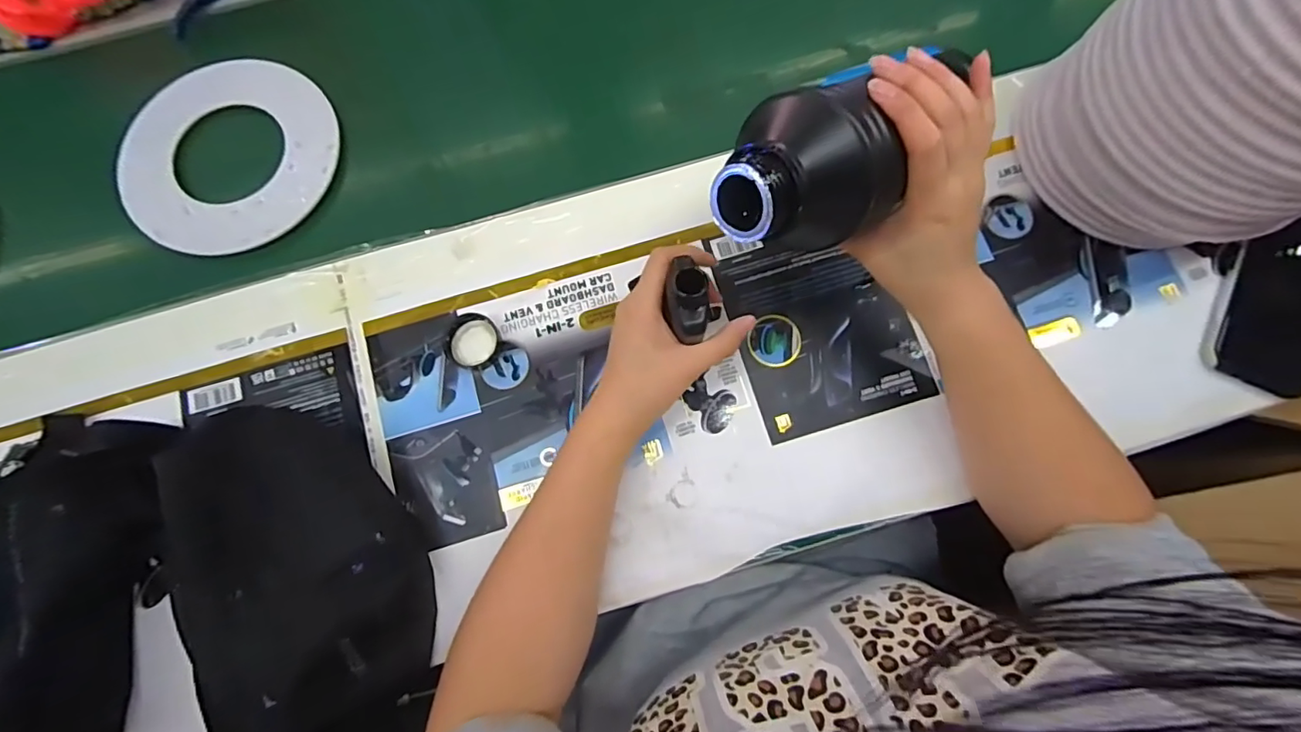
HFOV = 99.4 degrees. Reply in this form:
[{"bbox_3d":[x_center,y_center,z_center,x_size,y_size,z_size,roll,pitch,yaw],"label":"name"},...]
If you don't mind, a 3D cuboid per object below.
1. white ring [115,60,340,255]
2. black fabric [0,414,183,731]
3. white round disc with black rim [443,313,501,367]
[{"bbox_3d":[-0.380,-0.192,0.494,0.190,0.007,0.183,0,77,1],"label":"white ring"},{"bbox_3d":[-0.470,0.198,0.413,0.149,0.079,0.318,7,78,3],"label":"black fabric"},{"bbox_3d":[-0.149,-0.022,0.460,0.046,0.009,0.042,0,77,1],"label":"white round disc with black rim"}]

